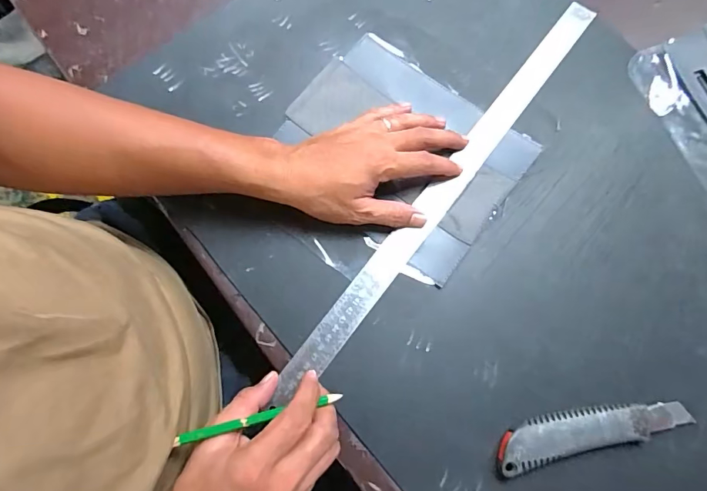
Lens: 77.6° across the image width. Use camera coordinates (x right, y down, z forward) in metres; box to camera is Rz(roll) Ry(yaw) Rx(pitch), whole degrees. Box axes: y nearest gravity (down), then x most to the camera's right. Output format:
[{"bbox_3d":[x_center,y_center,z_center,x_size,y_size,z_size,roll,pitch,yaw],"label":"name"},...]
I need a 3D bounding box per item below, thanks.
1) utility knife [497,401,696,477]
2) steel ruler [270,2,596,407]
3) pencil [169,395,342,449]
[{"bbox_3d":[0.196,0.149,0.358,0.164,0.016,0.035,-13,75,-4],"label":"utility knife"},{"bbox_3d":[0.096,-0.064,0.423,0.033,0.009,0.498,38,77,8],"label":"steel ruler"},{"bbox_3d":[-0.070,0.130,0.330,0.126,0.004,0.008,-12,75,-11],"label":"pencil"}]

